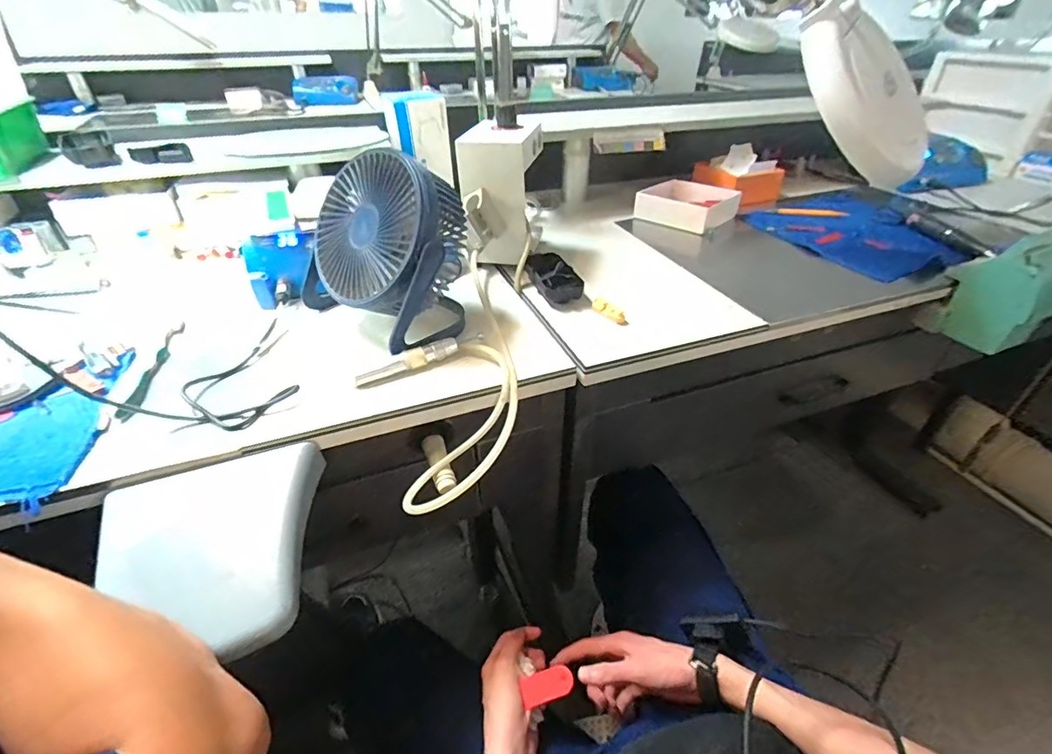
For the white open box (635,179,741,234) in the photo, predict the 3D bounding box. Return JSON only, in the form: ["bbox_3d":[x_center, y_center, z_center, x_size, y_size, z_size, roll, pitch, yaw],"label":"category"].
[{"bbox_3d":[0.284,-0.297,0.852,0.135,0.044,0.141,30,46,33],"label":"white open box"}]

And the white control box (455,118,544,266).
[{"bbox_3d":[-0.034,-0.236,0.656,0.093,0.164,0.107,7,38,9],"label":"white control box"}]

